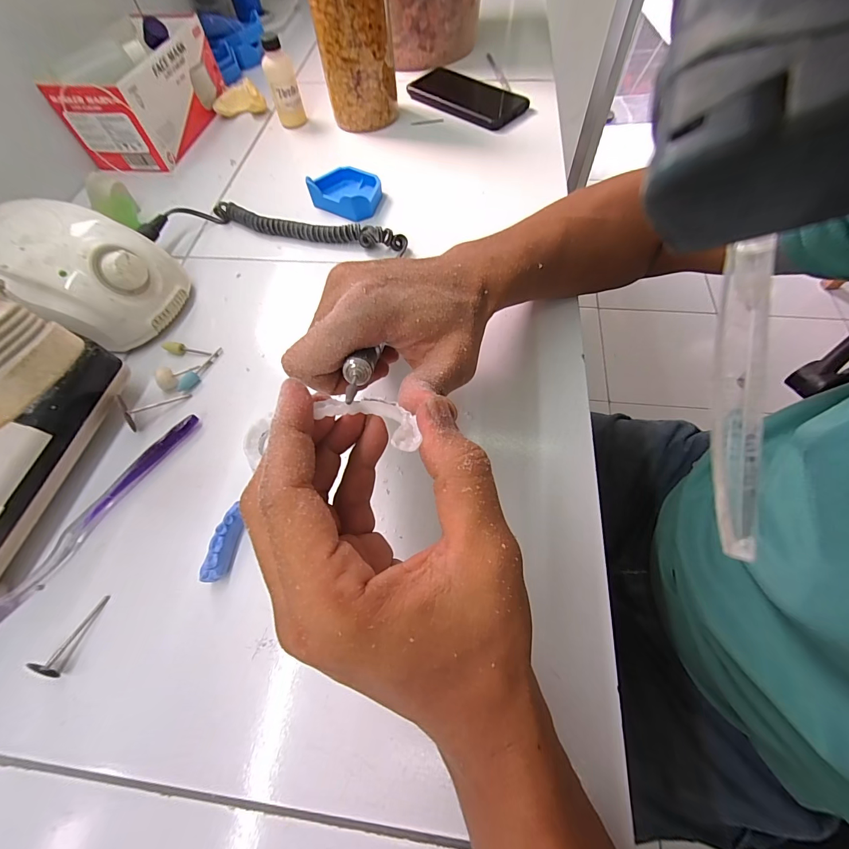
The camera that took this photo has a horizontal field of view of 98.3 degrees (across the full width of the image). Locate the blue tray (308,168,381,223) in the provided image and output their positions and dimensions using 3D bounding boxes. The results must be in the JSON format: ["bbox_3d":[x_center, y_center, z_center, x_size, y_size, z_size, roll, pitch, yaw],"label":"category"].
[{"bbox_3d":[-0.083,-0.260,0.407,0.078,0.024,0.060,24,66,15],"label":"blue tray"}]

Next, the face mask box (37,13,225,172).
[{"bbox_3d":[-0.355,-0.432,0.473,0.106,0.087,0.201,8,63,7],"label":"face mask box"}]

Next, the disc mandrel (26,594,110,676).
[{"bbox_3d":[-0.215,0.127,0.226,0.017,0.013,0.044,16,52,10],"label":"disc mandrel"}]

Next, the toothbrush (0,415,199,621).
[{"bbox_3d":[-0.231,0.067,0.256,0.013,0.011,0.185,30,68,17],"label":"toothbrush"}]

